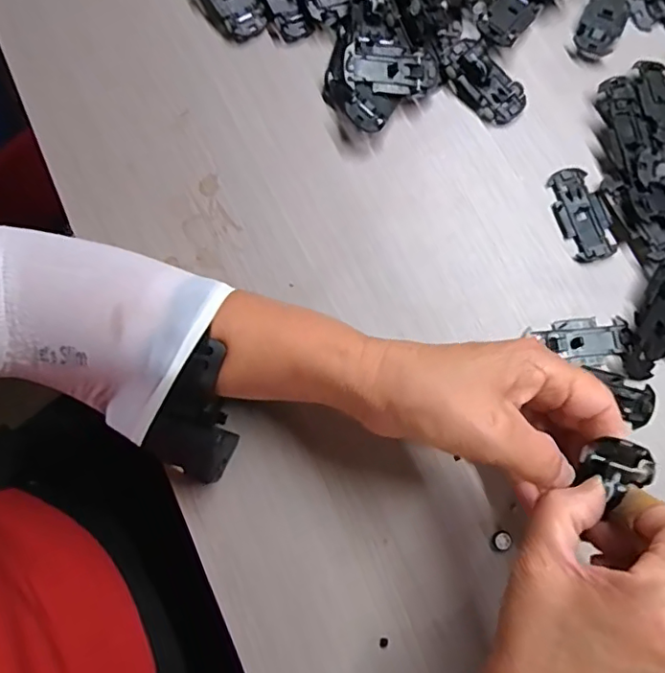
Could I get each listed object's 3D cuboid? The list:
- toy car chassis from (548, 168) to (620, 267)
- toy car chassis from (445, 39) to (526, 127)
[{"bbox_3d":[0.165,-0.081,0.359,0.031,0.004,0.065,-17,77,-3],"label":"toy car chassis"},{"bbox_3d":[0.105,-0.176,0.377,0.032,0.016,0.064,-43,88,1],"label":"toy car chassis"}]

